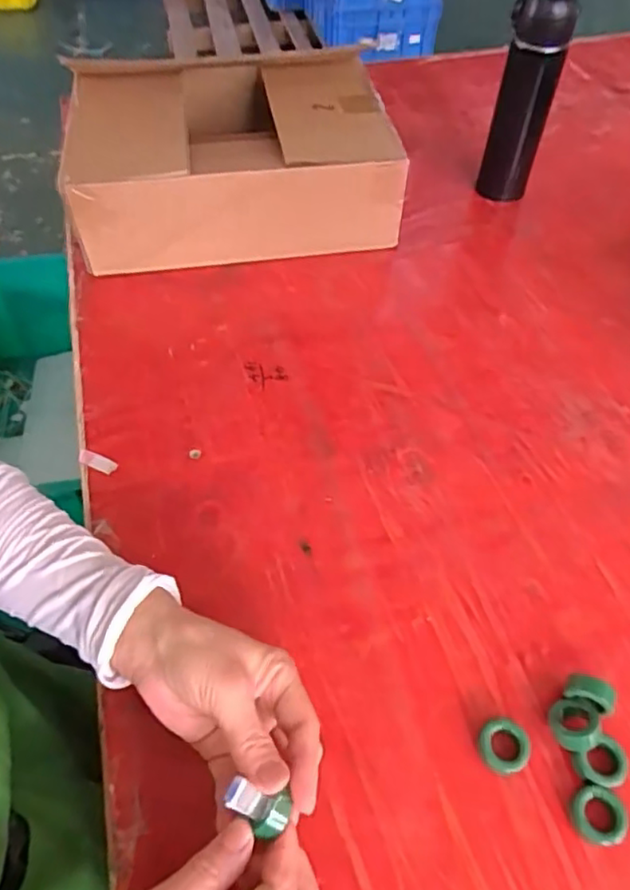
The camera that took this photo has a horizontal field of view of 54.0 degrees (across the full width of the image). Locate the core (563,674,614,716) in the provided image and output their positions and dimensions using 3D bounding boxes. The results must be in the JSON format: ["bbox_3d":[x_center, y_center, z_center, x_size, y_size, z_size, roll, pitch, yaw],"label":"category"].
[{"bbox_3d":[0.179,0.165,0.408,0.031,0.026,0.019,20,55,14],"label":"core"}]

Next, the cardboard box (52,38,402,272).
[{"bbox_3d":[-0.097,-0.329,0.713,0.345,0.126,0.240,-8,53,-6],"label":"cardboard box"}]

